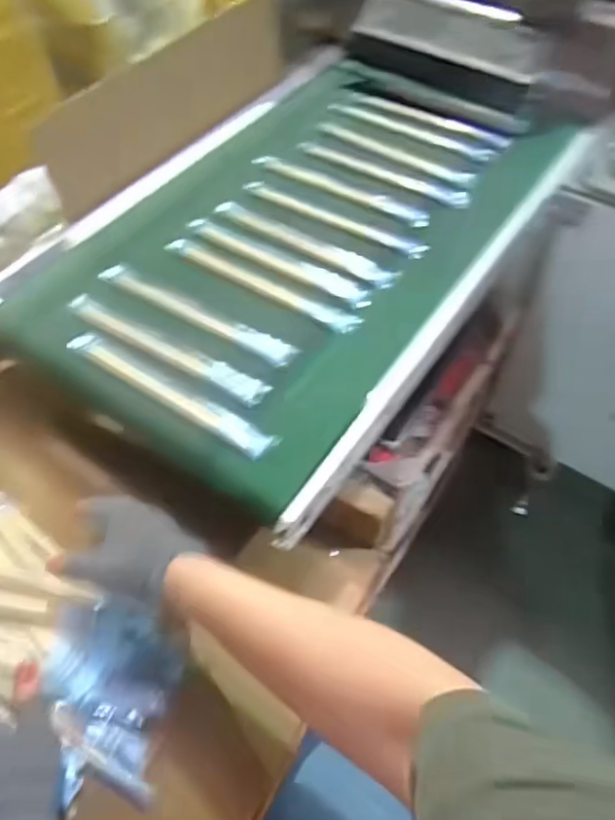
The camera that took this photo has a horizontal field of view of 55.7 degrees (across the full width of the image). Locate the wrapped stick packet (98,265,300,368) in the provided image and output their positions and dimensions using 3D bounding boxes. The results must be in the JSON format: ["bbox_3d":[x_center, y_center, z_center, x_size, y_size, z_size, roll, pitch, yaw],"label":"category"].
[{"bbox_3d":[-0.112,-0.097,0.584,0.229,0.008,0.027,27,60,18],"label":"wrapped stick packet"}]

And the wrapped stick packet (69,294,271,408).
[{"bbox_3d":[-0.137,-0.060,0.556,0.225,0.008,0.026,26,60,17],"label":"wrapped stick packet"}]

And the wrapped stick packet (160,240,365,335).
[{"bbox_3d":[-0.050,-0.132,0.613,0.237,0.009,0.026,29,61,19],"label":"wrapped stick packet"}]

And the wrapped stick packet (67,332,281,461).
[{"bbox_3d":[-0.126,-0.018,0.530,0.224,0.008,0.026,28,61,19],"label":"wrapped stick packet"}]

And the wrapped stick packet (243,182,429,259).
[{"bbox_3d":[0.030,-0.220,0.665,0.235,0.012,0.028,30,61,19],"label":"wrapped stick packet"}]

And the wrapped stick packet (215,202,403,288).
[{"bbox_3d":[-0.004,-0.187,0.649,0.233,0.010,0.029,30,61,20],"label":"wrapped stick packet"}]

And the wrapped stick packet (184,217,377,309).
[{"bbox_3d":[-0.031,-0.163,0.634,0.233,0.009,0.029,30,61,20],"label":"wrapped stick packet"}]

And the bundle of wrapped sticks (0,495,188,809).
[{"bbox_3d":[-0.231,0.188,0.495,0.285,0.046,0.138,27,60,17],"label":"bundle of wrapped sticks"}]

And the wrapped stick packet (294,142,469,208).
[{"bbox_3d":[0.091,-0.289,0.709,0.227,0.007,0.027,28,61,19],"label":"wrapped stick packet"}]

